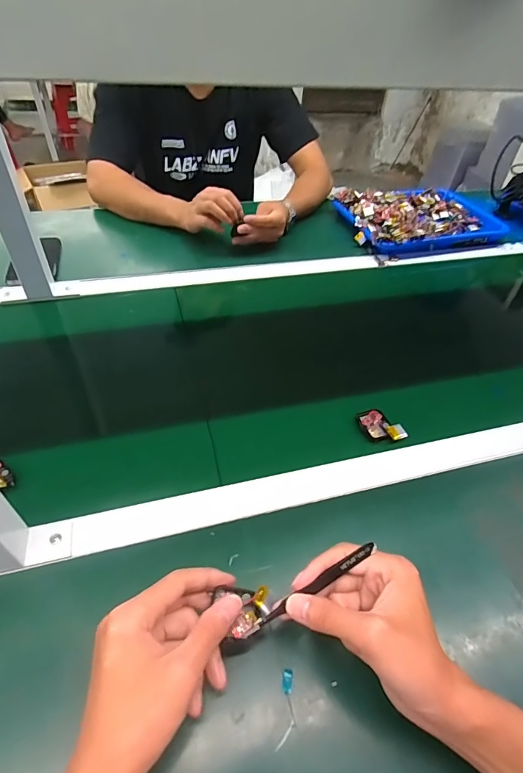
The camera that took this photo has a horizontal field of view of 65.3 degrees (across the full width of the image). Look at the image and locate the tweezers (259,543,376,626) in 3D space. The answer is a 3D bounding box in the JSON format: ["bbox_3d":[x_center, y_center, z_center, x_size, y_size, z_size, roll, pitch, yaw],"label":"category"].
[{"bbox_3d":[0.044,0.152,0.317,0.106,0.011,0.009,-30,55,-11],"label":"tweezers"}]

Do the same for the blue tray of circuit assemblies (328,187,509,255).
[{"bbox_3d":[0.356,-0.375,0.917,0.349,0.067,0.228,-9,49,-11],"label":"blue tray of circuit assemblies"}]

